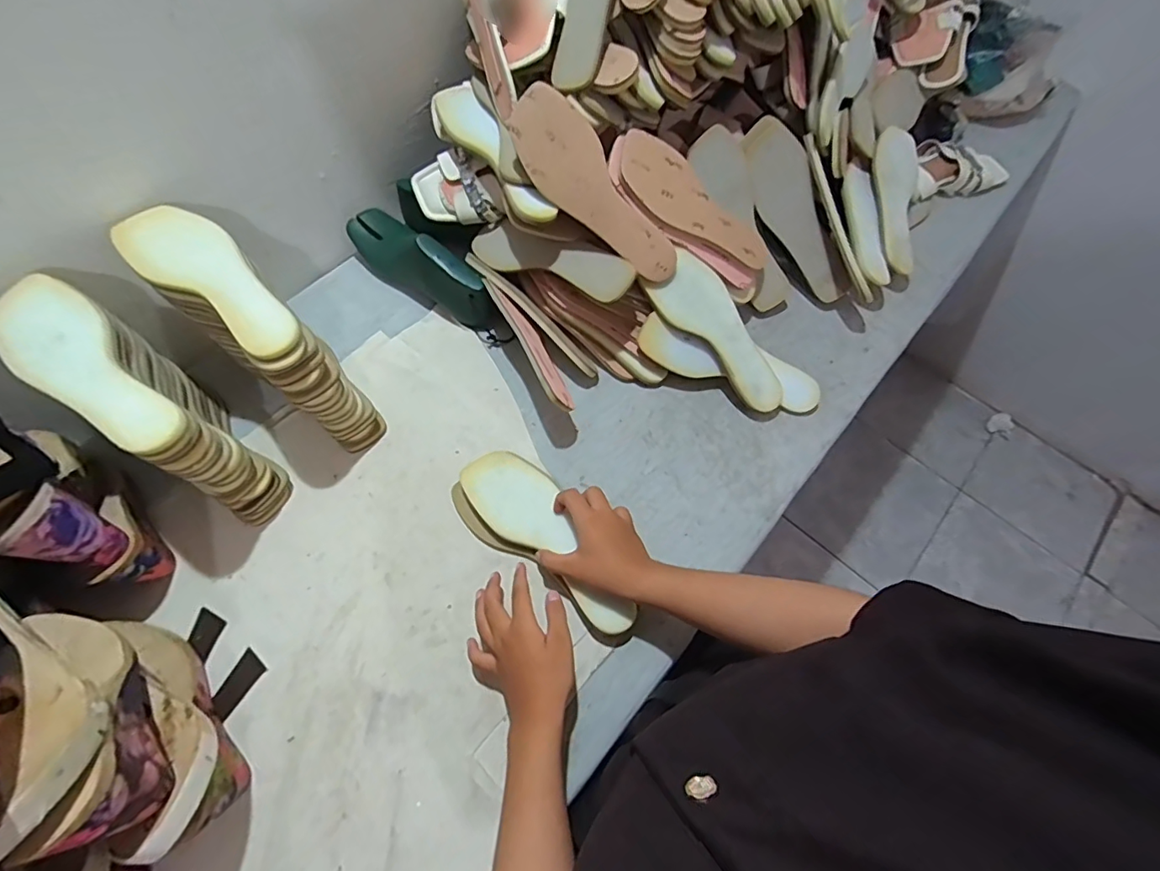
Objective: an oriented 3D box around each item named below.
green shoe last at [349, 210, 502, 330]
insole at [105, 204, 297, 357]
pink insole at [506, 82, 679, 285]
[{"bbox_3d":[-0.215,-0.232,0.714,0.253,0.092,0.078,41,69,16],"label":"green shoe last"},{"bbox_3d":[-0.356,-0.155,0.505,0.238,0.010,0.077,36,69,14],"label":"insole"},{"bbox_3d":[0.017,-0.272,0.597,0.081,0.008,0.244,-41,107,1],"label":"pink insole"}]

